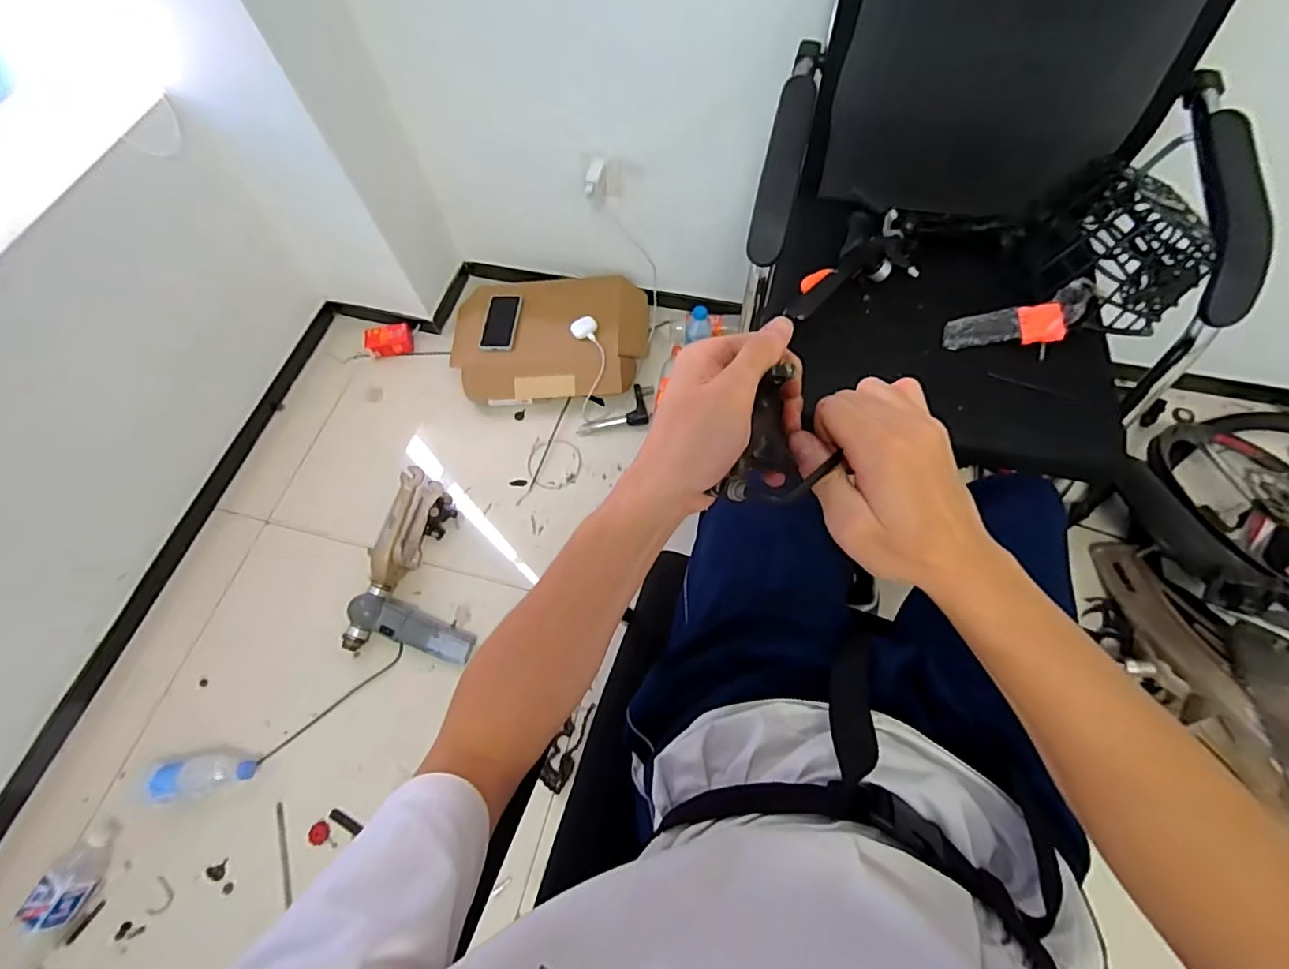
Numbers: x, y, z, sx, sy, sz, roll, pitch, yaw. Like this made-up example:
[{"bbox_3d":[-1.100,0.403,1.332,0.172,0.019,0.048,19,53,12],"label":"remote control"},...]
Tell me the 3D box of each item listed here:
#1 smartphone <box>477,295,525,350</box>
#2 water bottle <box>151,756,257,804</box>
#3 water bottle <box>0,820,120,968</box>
[{"bbox_3d":[-0.336,-0.383,1.330,0.088,0.015,0.151,6,75,9],"label":"smartphone"},{"bbox_3d":[-0.769,0.503,0.984,0.150,0.052,0.070,-13,64,-3],"label":"water bottle"},{"bbox_3d":[-0.934,0.661,0.898,0.068,0.073,0.209,13,66,10],"label":"water bottle"}]

